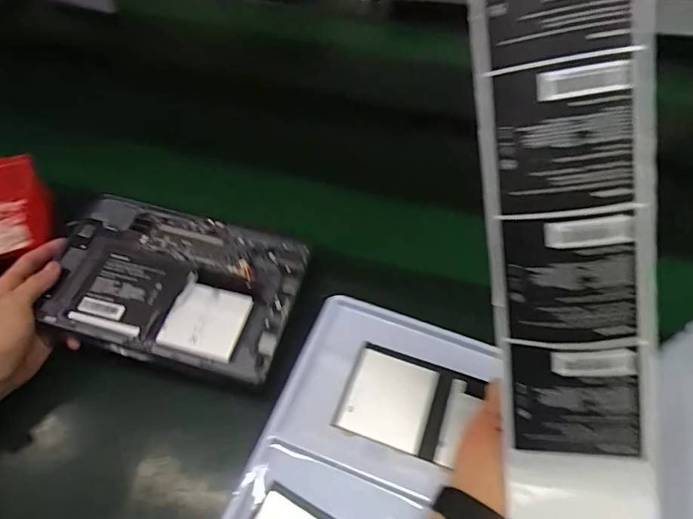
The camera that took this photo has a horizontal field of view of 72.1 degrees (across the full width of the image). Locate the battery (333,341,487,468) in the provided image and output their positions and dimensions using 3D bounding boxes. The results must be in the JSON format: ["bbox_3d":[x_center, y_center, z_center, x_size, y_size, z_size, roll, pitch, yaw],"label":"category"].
[{"bbox_3d":[0.058,0.134,0.449,0.120,0.011,0.091,18,53,13],"label":"battery"}]

